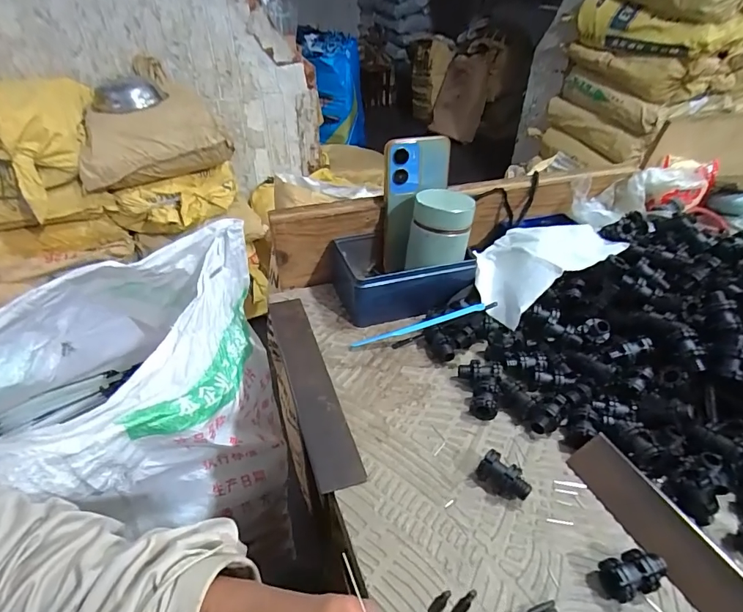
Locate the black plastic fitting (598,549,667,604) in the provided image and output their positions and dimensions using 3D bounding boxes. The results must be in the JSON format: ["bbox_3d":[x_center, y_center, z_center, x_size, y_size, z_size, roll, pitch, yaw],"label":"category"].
[{"bbox_3d":[0.165,0.169,0.271,0.039,0.019,0.022,-10,38,-13],"label":"black plastic fitting"}]

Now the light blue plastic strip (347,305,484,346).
[{"bbox_3d":[0.047,0.020,0.440,0.139,0.008,0.007,-17,38,-1],"label":"light blue plastic strip"}]

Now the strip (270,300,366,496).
[{"bbox_3d":[-0.061,0.064,0.406,0.036,0.007,0.239,-12,39,-16],"label":"strip"}]

